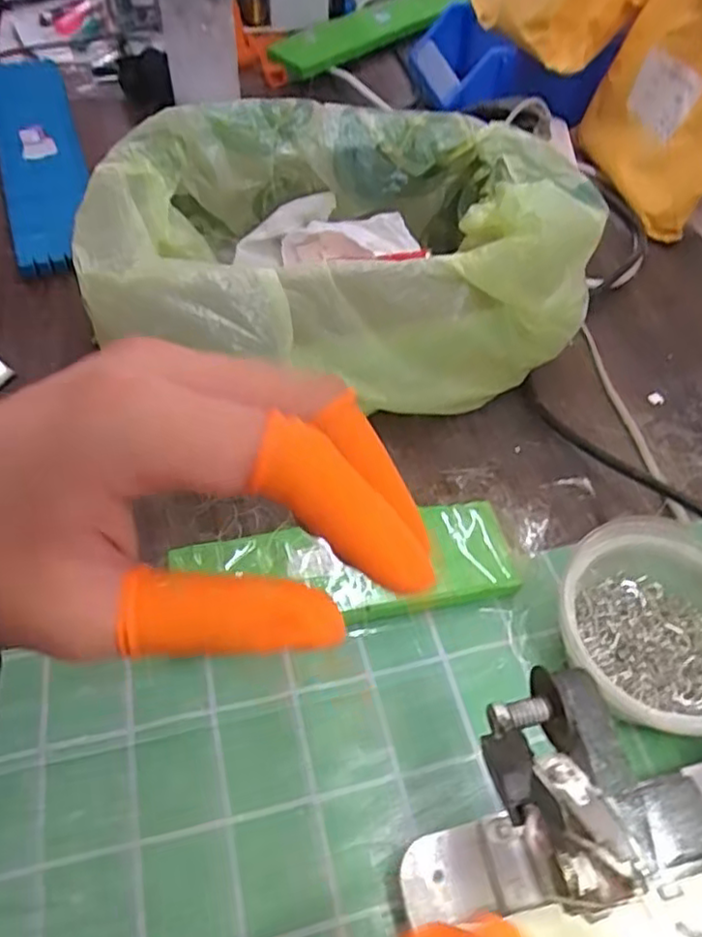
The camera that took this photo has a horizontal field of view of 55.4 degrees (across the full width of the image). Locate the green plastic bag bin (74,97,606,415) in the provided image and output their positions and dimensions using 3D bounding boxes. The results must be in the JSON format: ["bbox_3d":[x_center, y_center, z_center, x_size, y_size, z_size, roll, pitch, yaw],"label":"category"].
[{"bbox_3d":[-0.007,-0.121,0.425,0.289,0.141,0.176,1,53,-1],"label":"green plastic bag bin"}]

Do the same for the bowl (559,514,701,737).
[{"bbox_3d":[0.143,0.079,0.315,0.098,0.055,0.093,1,53,-1],"label":"bowl"}]

